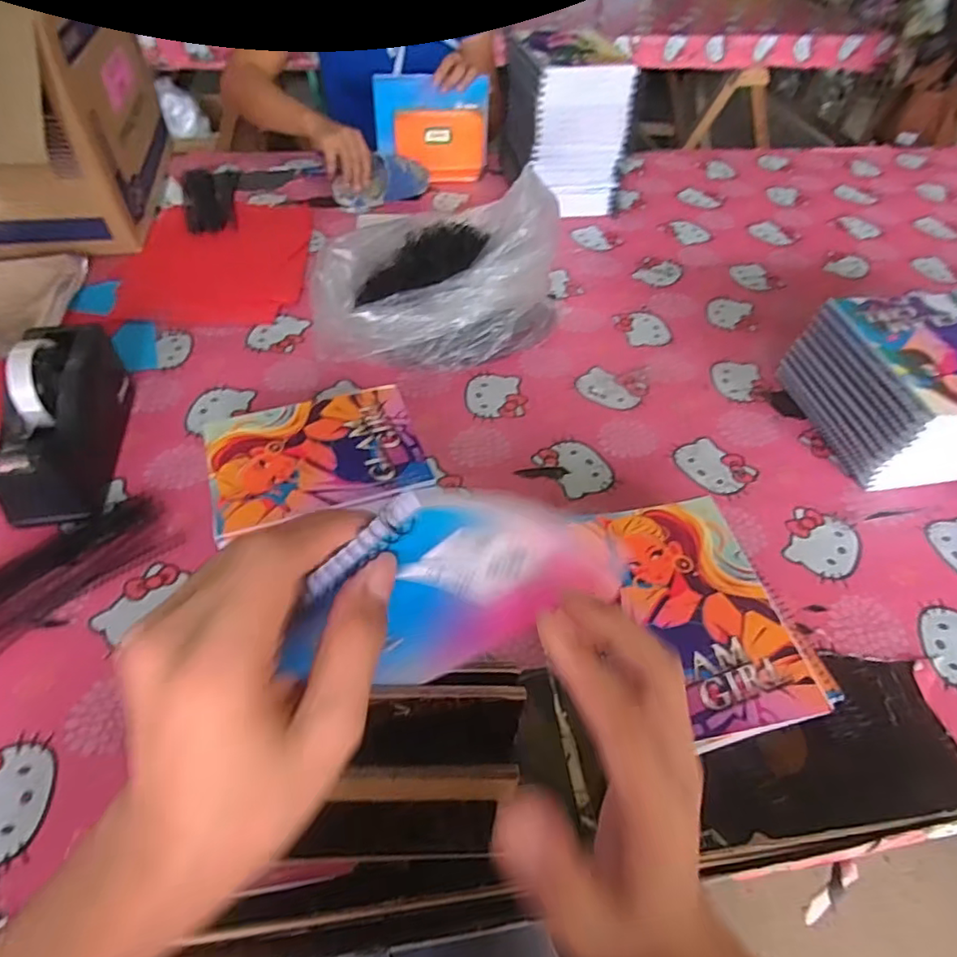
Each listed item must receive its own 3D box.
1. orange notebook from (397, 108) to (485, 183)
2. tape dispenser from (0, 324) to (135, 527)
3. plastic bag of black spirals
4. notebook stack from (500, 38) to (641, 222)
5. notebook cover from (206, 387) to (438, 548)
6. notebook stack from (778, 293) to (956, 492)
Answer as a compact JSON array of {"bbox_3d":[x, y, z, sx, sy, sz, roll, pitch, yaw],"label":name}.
[{"bbox_3d":[-0.066,-0.604,1.071,0.160,0.115,0.009,-7,33,-10],"label":"orange notebook"},{"bbox_3d":[-0.407,-0.063,0.574,0.073,0.113,0.210,-8,49,-9],"label":"tape dispenser"},{"bbox_3d":[-0.054,-0.248,0.730,0.304,0.158,0.211,-13,50,-13],"label":"plastic bag of black spirals"},{"bbox_3d":[0.147,-0.593,1.003,0.157,0.216,0.202,-7,49,-8],"label":"notebook stack"},{"bbox_3d":[-0.155,-0.025,0.564,0.193,0.006,0.148,-14,51,-15],"label":"notebook cover"},{"bbox_3d":[0.475,-0.096,0.646,0.170,0.120,0.202,-8,49,-9],"label":"notebook stack"}]

